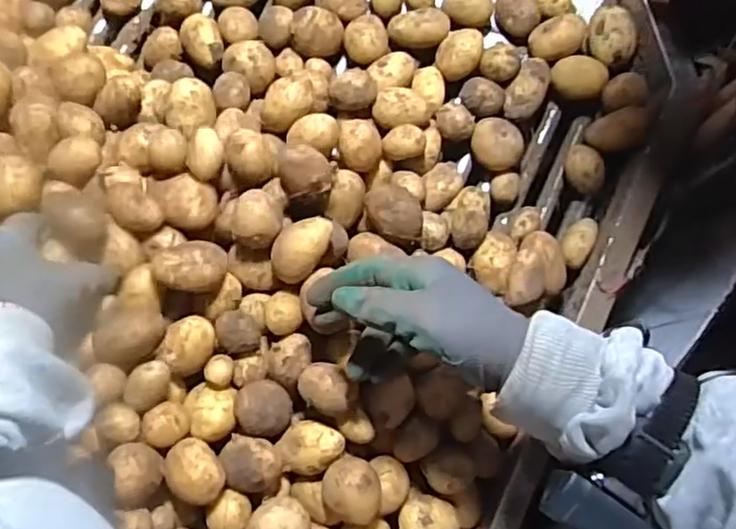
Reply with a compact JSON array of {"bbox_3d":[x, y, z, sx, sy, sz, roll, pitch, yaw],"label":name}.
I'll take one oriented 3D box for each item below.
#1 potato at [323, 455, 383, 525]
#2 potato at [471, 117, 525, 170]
[{"bbox_3d":[-0.013,0.180,0.509,0.045,0.038,0.049,0,85,2],"label":"potato"},{"bbox_3d":[0.125,-0.115,0.616,0.043,0.047,0.051,-15,85,1],"label":"potato"}]

